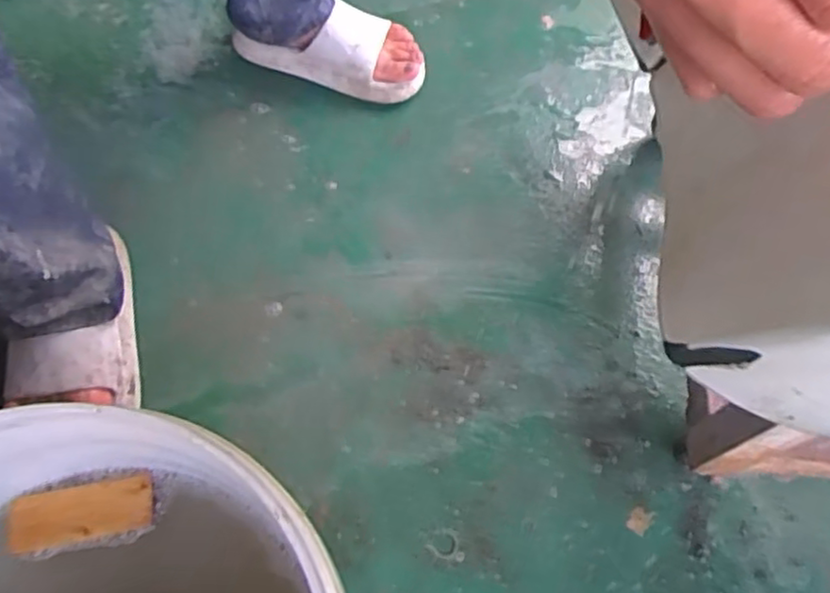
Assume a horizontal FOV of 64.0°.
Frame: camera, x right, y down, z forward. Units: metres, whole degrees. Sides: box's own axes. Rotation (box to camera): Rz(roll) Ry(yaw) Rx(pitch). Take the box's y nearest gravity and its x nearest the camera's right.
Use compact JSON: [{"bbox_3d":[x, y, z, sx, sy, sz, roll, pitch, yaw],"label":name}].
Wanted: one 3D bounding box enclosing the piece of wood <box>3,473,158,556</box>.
[{"bbox_3d":[-0.210,0.134,0.417,0.083,0.014,0.034,-12,64,-11],"label":"piece of wood"}]

